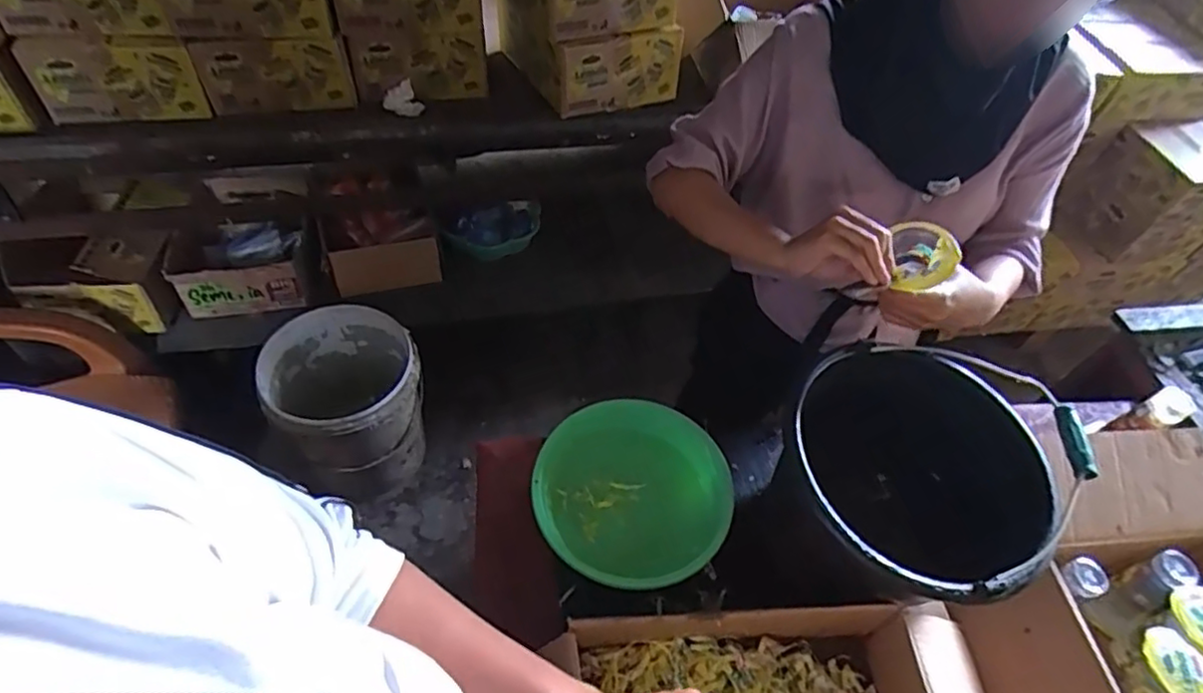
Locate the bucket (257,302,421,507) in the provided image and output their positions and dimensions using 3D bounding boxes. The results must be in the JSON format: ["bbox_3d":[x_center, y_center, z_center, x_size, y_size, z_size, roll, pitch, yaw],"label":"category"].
[{"bbox_3d":[-0.558,0.135,1.456,0.300,0.340,0.317,3,52,-4],"label":"bucket"}]

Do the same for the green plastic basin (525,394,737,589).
[{"bbox_3d":[0.034,0.183,0.792,0.227,0.072,0.220,3,52,-4],"label":"green plastic basin"}]

